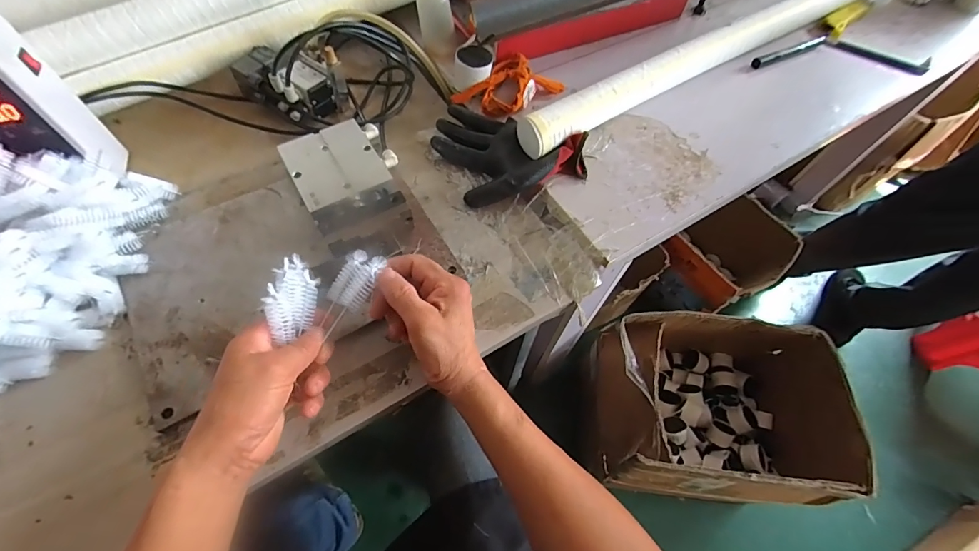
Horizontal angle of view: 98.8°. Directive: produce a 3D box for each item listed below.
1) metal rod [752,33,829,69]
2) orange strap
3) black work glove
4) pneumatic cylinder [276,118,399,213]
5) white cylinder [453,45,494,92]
[{"bbox_3d":[0.472,-0.350,0.652,0.151,0.013,0.015,-21,66,-13],"label":"metal rod"},{"bbox_3d":[0.027,-0.258,0.575,0.090,0.028,0.124,42,68,17],"label":"orange strap"},{"bbox_3d":[0.022,-0.149,0.516,0.194,0.036,0.133,9,63,2],"label":"black work glove"},{"bbox_3d":[-0.169,-0.123,0.490,0.116,0.039,0.109,-27,66,-17],"label":"pneumatic cylinder"},{"bbox_3d":[-0.023,-0.278,0.566,0.052,0.041,0.049,5,63,0],"label":"white cylinder"}]

